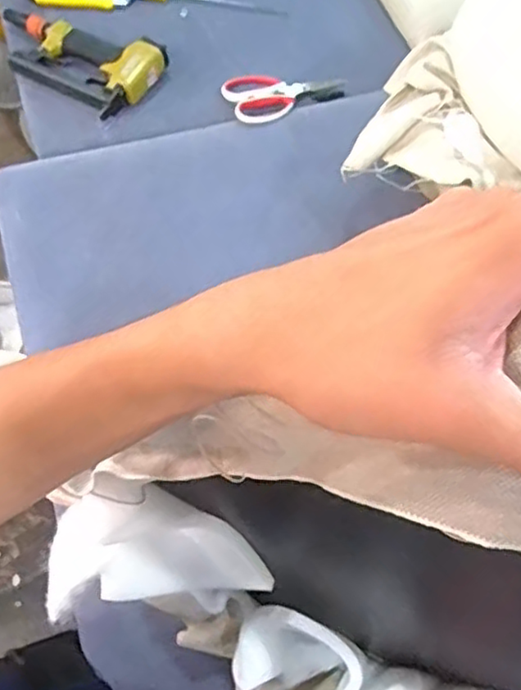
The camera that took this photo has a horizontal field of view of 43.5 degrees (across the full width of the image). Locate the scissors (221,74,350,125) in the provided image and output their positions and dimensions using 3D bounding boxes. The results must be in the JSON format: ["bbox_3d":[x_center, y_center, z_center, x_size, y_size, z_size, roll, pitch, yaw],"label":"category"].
[{"bbox_3d":[0.040,-0.364,0.940,0.174,0.016,0.090,-20,67,-12],"label":"scissors"}]

